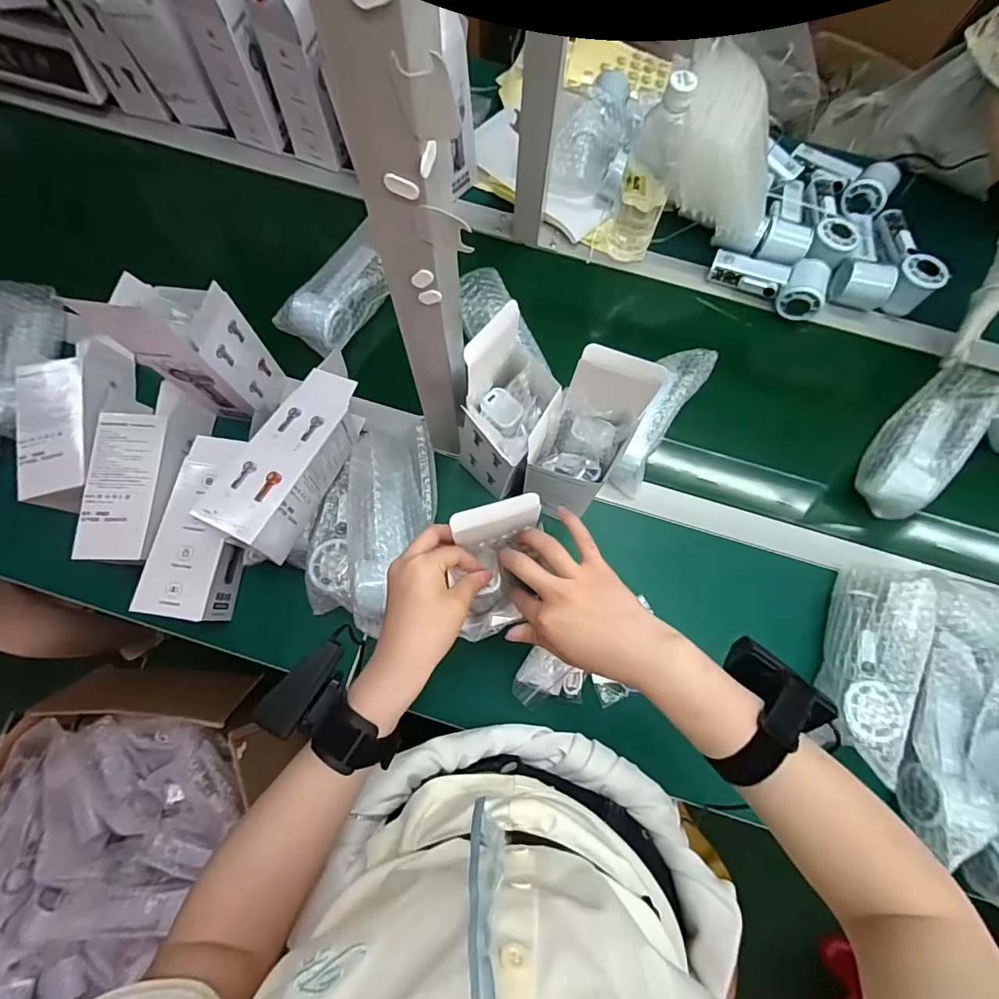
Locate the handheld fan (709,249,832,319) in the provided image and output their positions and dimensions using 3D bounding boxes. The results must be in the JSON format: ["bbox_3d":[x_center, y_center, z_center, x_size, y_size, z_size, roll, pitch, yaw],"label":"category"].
[{"bbox_3d":[0.371,-0.306,0.659,0.152,0.046,0.065,21,76,4],"label":"handheld fan"}]

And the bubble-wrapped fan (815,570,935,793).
[{"bbox_3d":[0.401,0.179,0.513,0.066,0.065,0.202,22,76,5],"label":"bubble-wrapped fan"}]

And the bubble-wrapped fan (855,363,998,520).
[{"bbox_3d":[0.519,-0.073,0.581,0.071,0.075,0.200,37,78,8],"label":"bubble-wrapped fan"}]

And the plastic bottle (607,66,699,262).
[{"bbox_3d":[0.185,-0.397,0.596,0.064,0.221,0.062,21,76,4],"label":"plastic bottle"}]

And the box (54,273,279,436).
[{"bbox_3d":[-0.317,-0.157,0.526,0.080,0.176,0.084,15,76,3],"label":"box"}]

